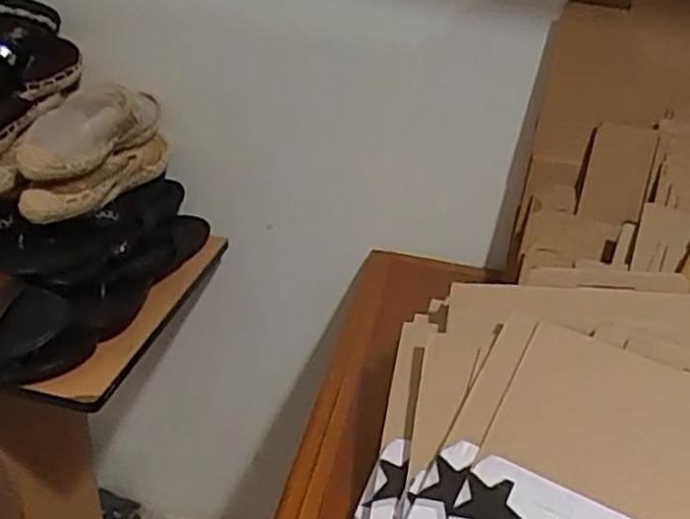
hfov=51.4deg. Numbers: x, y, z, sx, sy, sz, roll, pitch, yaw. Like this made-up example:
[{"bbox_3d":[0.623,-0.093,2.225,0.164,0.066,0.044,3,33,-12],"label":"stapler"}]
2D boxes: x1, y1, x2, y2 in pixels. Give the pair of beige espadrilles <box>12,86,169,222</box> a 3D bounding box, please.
[{"bbox_3d":[-0.323,-0.142,0.913,0.086,0.124,0.268,14,33,11],"label":"pair of beige espadrilles"}]

